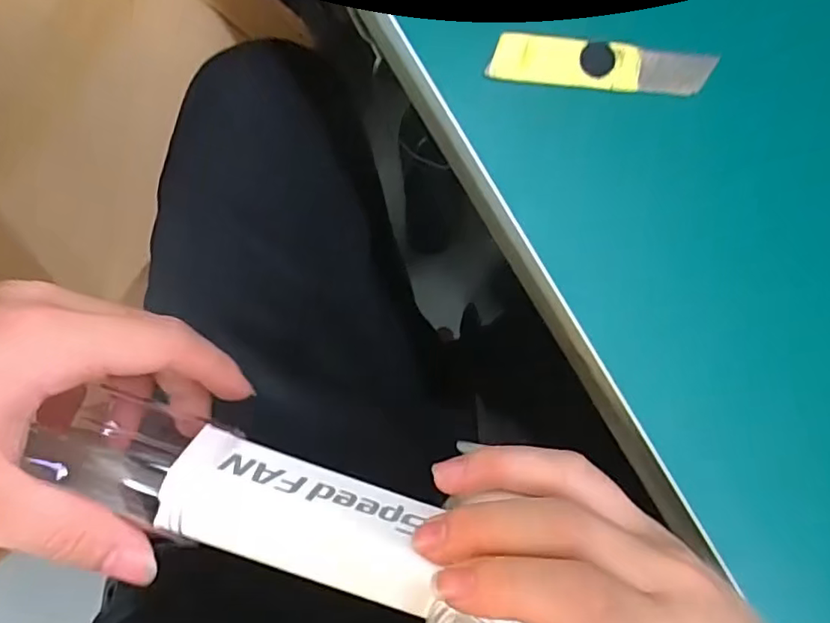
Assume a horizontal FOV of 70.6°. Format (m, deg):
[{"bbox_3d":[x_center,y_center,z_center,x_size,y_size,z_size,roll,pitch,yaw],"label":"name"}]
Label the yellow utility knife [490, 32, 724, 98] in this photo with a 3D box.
[{"bbox_3d":[0.080,-0.106,0.250,0.094,0.005,0.018,4,92,-6],"label":"yellow utility knife"}]

